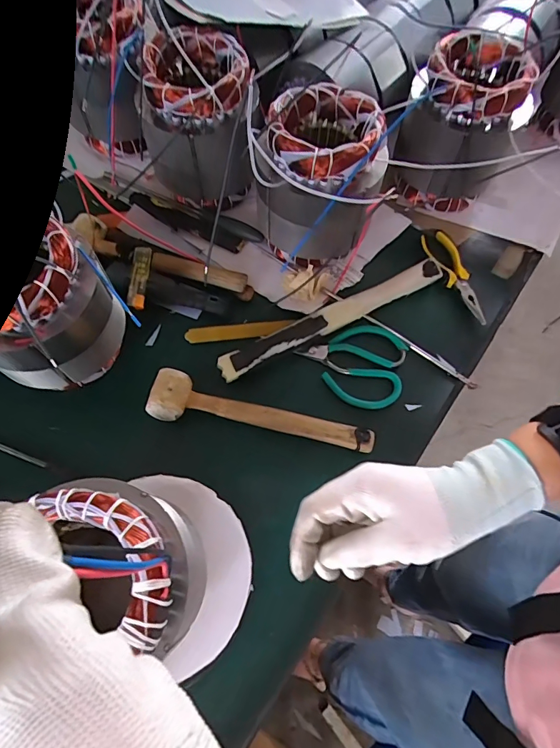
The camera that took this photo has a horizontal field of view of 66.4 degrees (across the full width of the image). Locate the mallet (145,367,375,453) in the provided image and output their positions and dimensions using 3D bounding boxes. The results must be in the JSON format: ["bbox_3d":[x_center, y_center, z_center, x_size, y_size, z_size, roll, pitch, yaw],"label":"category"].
[{"bbox_3d":[-0.021,0.051,0.502,0.263,0.036,0.055,13,68,5],"label":"mallet"}]

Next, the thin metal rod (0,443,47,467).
[{"bbox_3d":[-0.329,0.083,0.500,0.130,0.005,0.007,19,67,6],"label":"thin metal rod"}]

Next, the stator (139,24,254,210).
[{"bbox_3d":[-0.108,-0.336,0.590,0.137,0.176,0.136,1,67,-2],"label":"stator"}]

